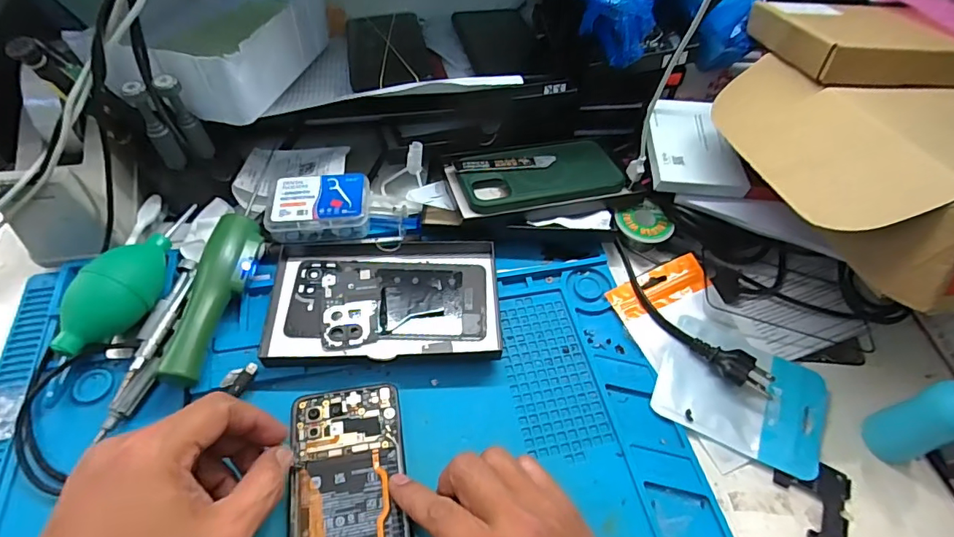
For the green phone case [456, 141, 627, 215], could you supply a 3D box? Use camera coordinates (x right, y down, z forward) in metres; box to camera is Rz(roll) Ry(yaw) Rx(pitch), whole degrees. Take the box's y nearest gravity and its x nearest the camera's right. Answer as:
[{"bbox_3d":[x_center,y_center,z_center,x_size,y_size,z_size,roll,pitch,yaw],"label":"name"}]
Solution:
[{"bbox_3d":[0.060,-0.088,0.464,0.150,0.017,0.074,-15,57,-14],"label":"green phone case"}]

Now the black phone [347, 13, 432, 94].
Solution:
[{"bbox_3d":[-0.092,-0.226,0.504,0.079,0.008,0.166,-7,48,-9],"label":"black phone"}]

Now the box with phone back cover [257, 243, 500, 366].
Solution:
[{"bbox_3d":[-0.074,0.025,0.402,0.179,0.023,0.112,-1,55,-4],"label":"box with phone back cover"}]

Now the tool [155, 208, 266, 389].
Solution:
[{"bbox_3d":[-0.201,0.019,0.377,0.037,0.026,0.137,8,55,2],"label":"tool"}]

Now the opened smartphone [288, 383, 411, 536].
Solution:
[{"bbox_3d":[-0.082,0.153,0.315,0.073,0.006,0.158,-7,55,-9],"label":"opened smartphone"}]

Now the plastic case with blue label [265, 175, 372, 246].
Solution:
[{"bbox_3d":[-0.136,-0.052,0.430,0.085,0.034,0.051,-5,55,-7],"label":"plastic case with blue label"}]

